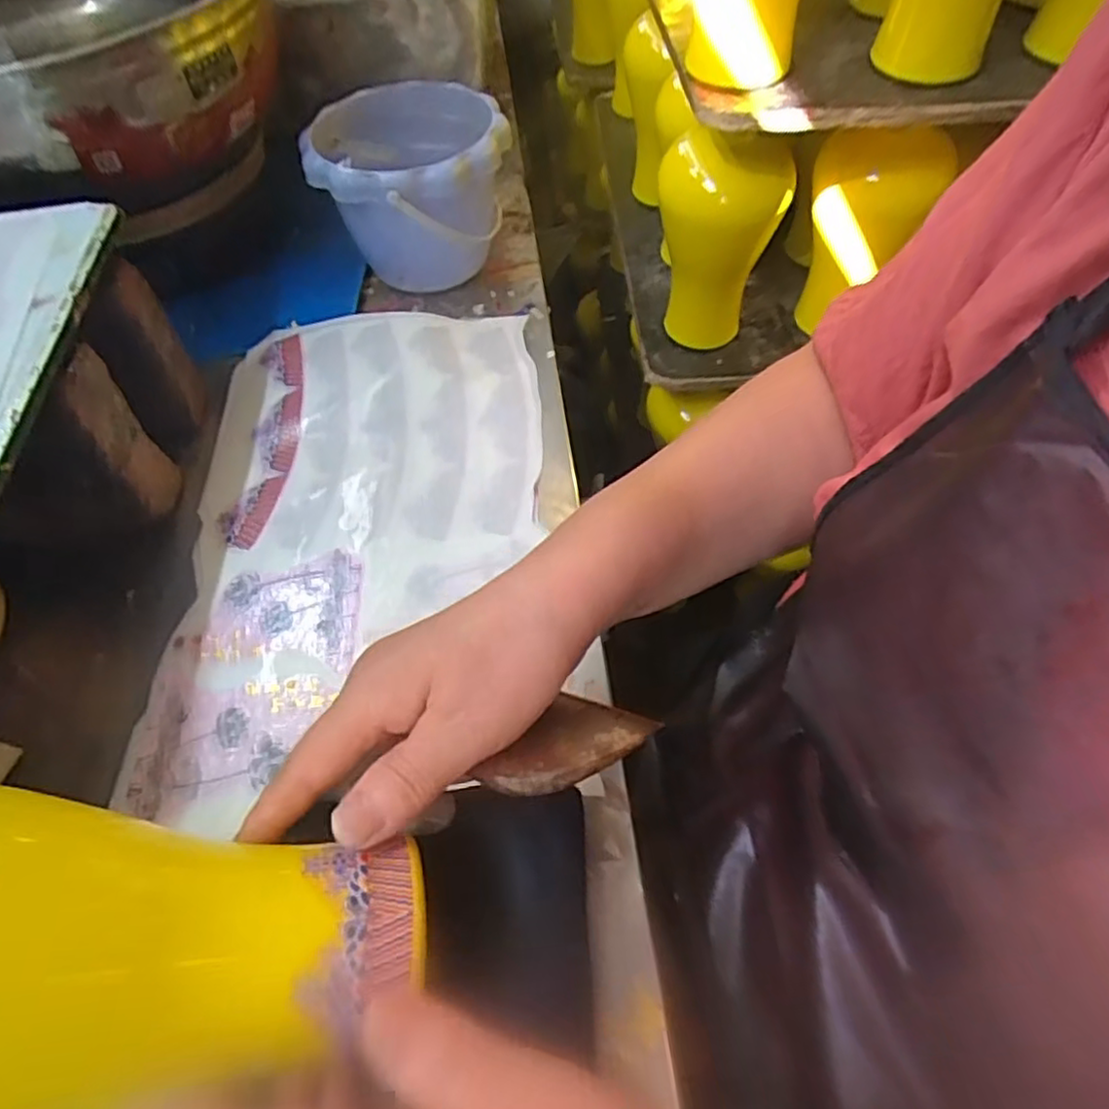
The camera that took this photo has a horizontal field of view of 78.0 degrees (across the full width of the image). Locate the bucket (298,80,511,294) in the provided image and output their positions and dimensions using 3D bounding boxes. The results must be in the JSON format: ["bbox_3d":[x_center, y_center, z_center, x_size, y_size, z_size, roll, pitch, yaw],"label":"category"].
[{"bbox_3d":[-0.117,-0.303,0.576,0.149,0.119,0.176,-14,57,-7],"label":"bucket"}]

